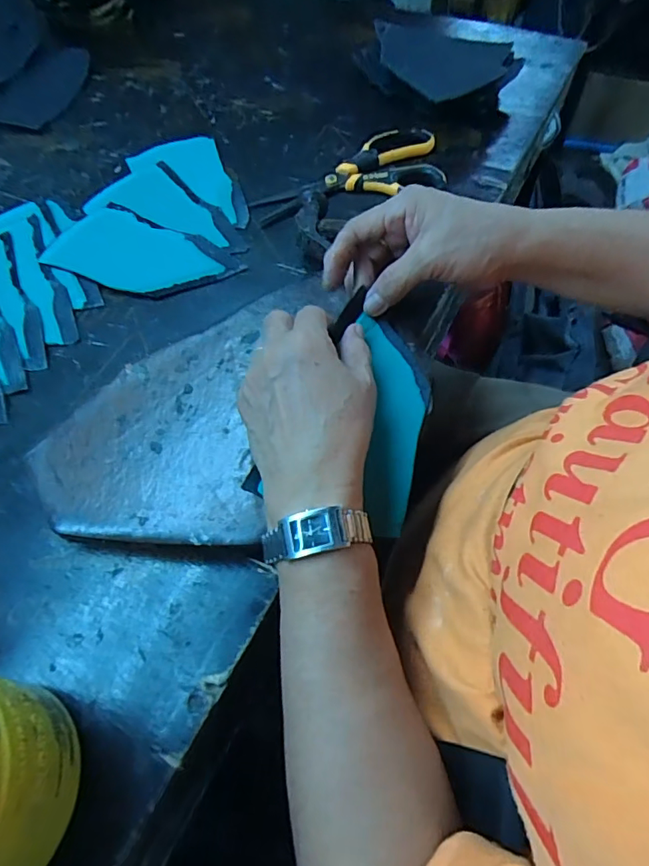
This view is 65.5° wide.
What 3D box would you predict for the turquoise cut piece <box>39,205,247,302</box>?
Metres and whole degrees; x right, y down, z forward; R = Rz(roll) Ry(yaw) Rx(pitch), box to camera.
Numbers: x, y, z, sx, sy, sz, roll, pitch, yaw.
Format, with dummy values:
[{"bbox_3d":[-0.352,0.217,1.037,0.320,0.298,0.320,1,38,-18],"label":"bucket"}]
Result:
[{"bbox_3d":[-0.165,-0.161,0.456,0.171,0.006,0.092,22,62,13],"label":"turquoise cut piece"}]

